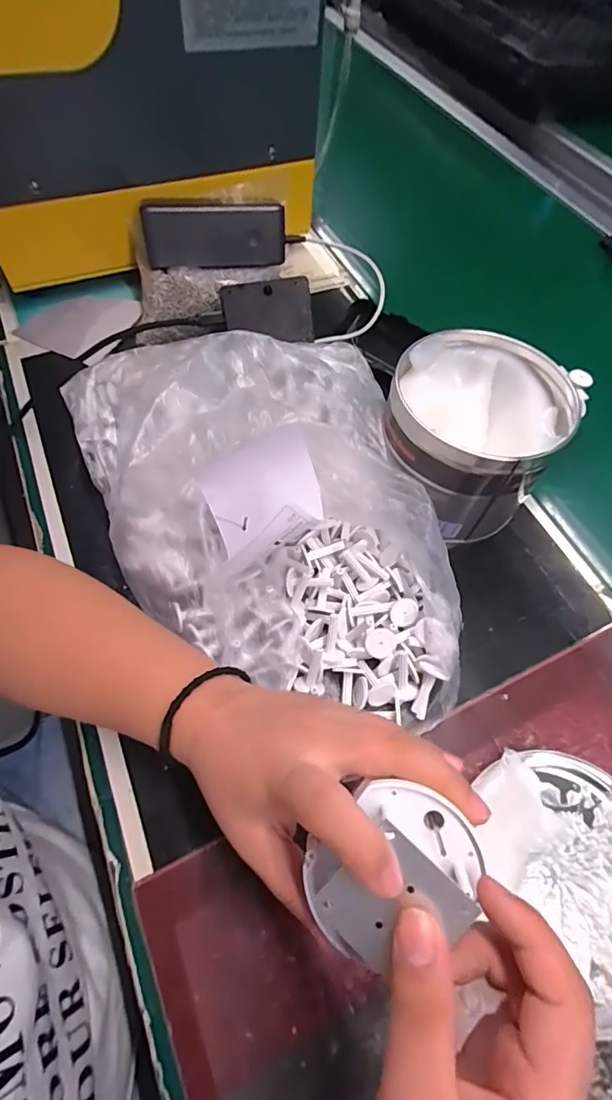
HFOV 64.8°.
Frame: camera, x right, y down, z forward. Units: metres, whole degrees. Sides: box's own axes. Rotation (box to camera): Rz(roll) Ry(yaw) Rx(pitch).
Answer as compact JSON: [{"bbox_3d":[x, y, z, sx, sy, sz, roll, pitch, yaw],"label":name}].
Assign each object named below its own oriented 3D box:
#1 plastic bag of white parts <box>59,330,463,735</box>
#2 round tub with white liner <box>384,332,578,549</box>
[{"bbox_3d":[-0.025,-0.047,0.340,0.231,0.097,0.335,-19,63,-15],"label":"plastic bag of white parts"},{"bbox_3d":[0.120,-0.090,0.376,0.120,0.091,0.123,2,60,-4],"label":"round tub with white liner"}]

